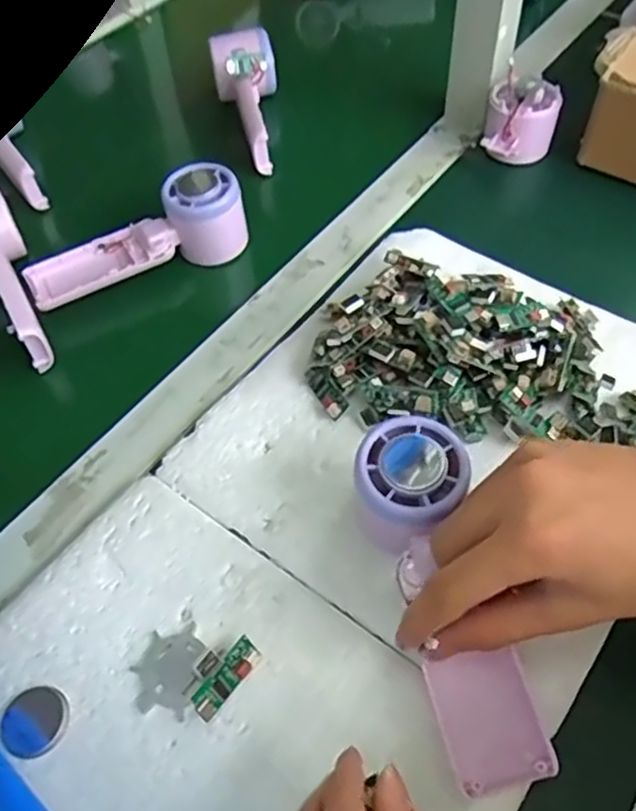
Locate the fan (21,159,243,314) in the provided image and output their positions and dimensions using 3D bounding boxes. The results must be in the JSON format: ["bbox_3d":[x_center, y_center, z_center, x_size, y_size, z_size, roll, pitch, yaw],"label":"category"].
[{"bbox_3d":[-0.133,-0.123,0.495,0.160,0.050,0.050,-24,58,-15],"label":"fan"}]

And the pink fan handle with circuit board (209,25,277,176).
[{"bbox_3d":[-0.060,-0.271,0.593,0.055,0.058,0.133,-8,54,-3],"label":"pink fan handle with circuit board"}]

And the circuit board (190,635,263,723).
[{"bbox_3d":[-0.046,0.126,0.320,0.021,0.013,0.038,31,61,21],"label":"circuit board"}]

